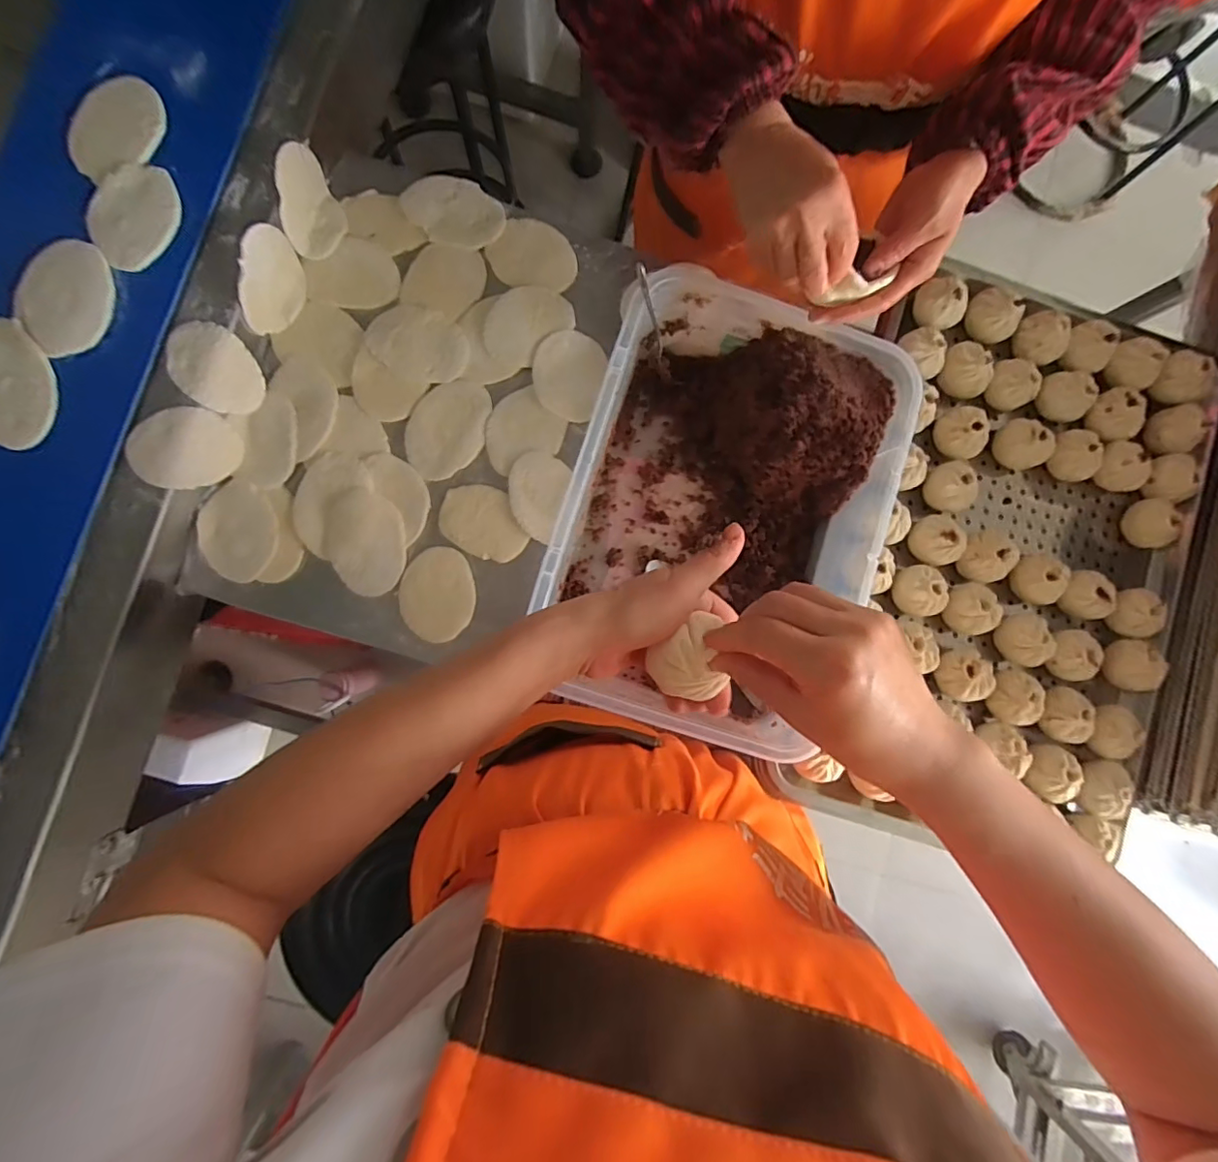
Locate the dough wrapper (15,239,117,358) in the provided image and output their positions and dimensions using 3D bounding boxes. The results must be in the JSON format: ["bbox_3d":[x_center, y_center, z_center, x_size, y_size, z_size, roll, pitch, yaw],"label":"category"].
[{"bbox_3d":[-0.488,-0.256,0.491,0.076,0.006,0.105,8,86,-5],"label":"dough wrapper"}]

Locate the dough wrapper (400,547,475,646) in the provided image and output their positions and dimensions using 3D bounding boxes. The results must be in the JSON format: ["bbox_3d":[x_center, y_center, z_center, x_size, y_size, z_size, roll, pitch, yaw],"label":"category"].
[{"bbox_3d":[-0.174,0.014,0.553,0.072,0.004,0.093,-2,85,-7],"label":"dough wrapper"}]

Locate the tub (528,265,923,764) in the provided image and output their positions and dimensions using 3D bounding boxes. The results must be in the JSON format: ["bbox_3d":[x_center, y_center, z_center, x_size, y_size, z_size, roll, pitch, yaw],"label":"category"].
[{"bbox_3d":[0.109,-0.091,0.532,0.271,0.123,0.351,18,85,-4],"label":"tub"}]

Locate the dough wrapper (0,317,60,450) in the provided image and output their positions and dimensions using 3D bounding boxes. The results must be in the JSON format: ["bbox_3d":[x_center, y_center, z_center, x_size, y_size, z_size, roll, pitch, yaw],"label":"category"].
[{"bbox_3d":[-0.534,-0.178,0.485,0.072,0.011,0.114,-11,90,-9],"label":"dough wrapper"}]

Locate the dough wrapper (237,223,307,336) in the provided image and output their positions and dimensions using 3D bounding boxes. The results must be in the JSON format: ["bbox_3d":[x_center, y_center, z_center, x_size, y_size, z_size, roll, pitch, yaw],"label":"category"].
[{"bbox_3d":[-0.330,-0.291,0.529,0.008,0.075,0.089,17,77,11],"label":"dough wrapper"}]

